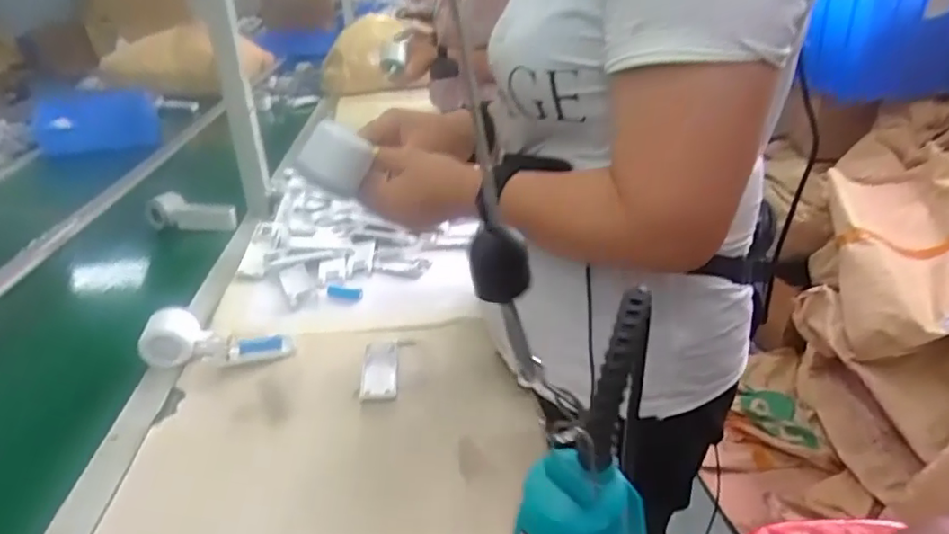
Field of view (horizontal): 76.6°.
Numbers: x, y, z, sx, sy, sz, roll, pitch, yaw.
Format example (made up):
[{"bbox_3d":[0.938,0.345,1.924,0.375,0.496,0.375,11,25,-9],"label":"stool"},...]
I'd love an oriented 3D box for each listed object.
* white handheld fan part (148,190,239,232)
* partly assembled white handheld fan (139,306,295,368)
[{"bbox_3d":[-0.523,-0.098,1.103,0.166,0.057,0.059,5,29,10],"label":"white handheld fan part"},{"bbox_3d":[-0.305,0.093,0.716,0.168,0.066,0.052,8,26,-12],"label":"partly assembled white handheld fan"}]

